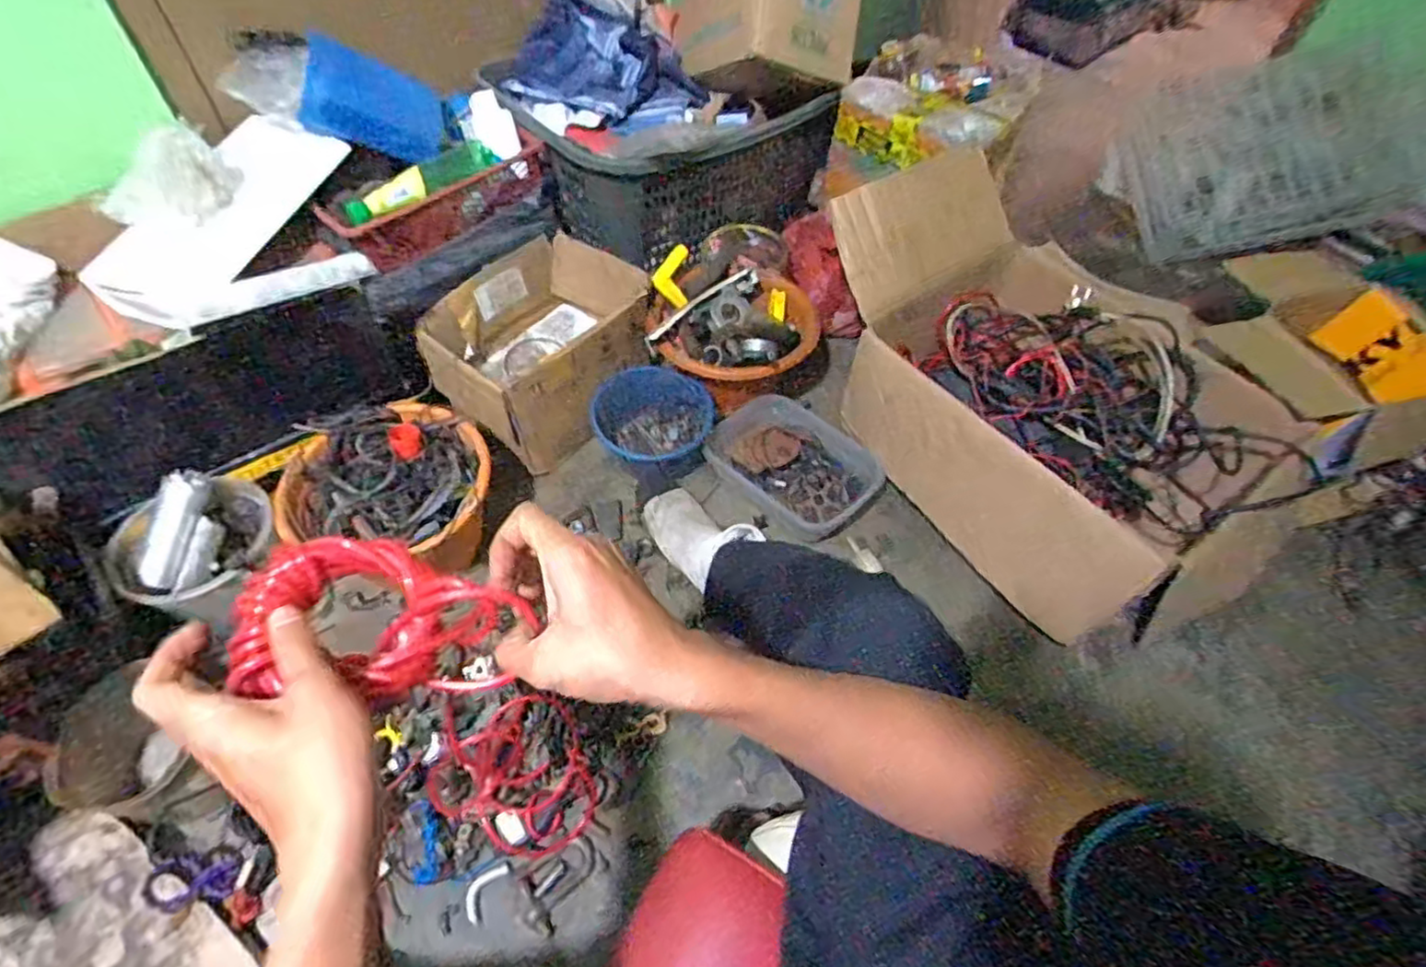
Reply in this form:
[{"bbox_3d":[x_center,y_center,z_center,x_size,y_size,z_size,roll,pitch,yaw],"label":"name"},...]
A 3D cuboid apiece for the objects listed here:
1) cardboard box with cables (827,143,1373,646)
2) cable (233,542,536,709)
[{"bbox_3d":[0.490,-0.144,0.990,0.464,0.285,0.665,-33,62,-23],"label":"cardboard box with cables"},{"bbox_3d":[-0.180,0.075,0.384,0.152,0.046,0.089,0,54,-2],"label":"cable"}]

